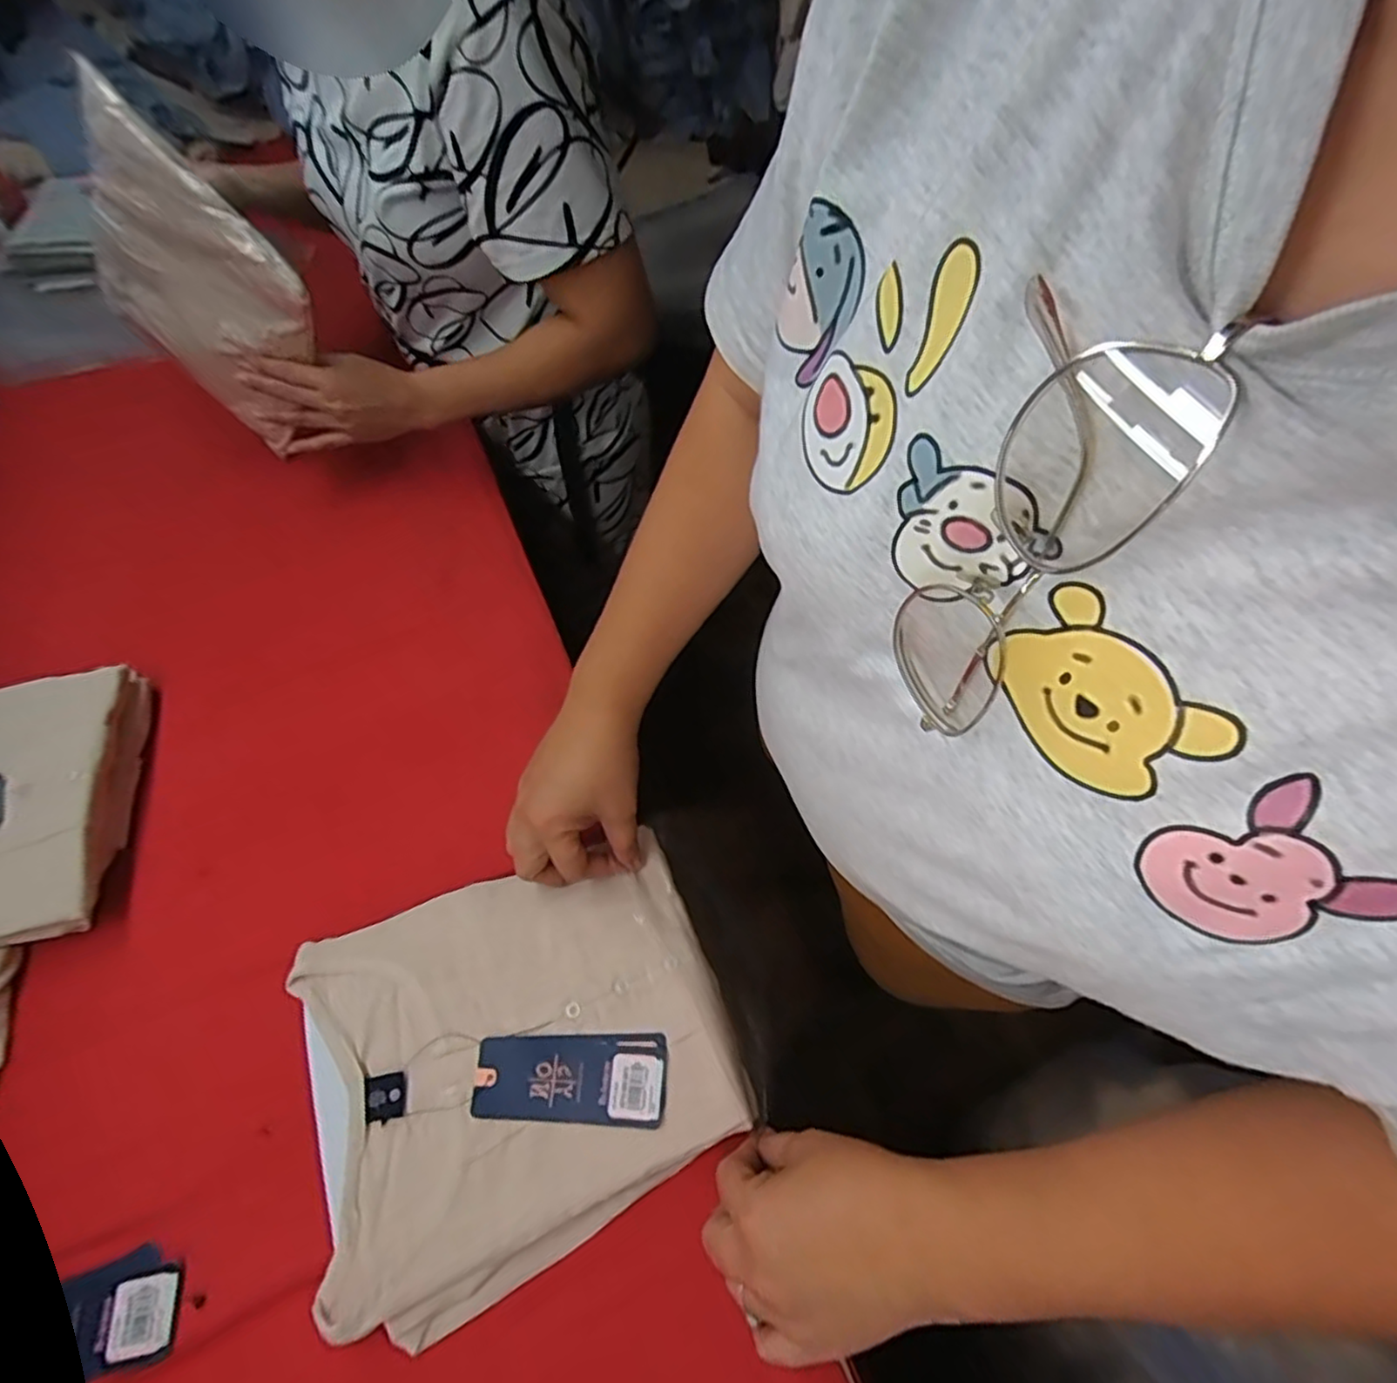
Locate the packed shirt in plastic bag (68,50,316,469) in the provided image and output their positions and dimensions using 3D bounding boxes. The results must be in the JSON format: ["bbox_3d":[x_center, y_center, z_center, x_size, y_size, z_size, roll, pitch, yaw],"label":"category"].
[{"bbox_3d":[-0.436,-0.344,0.566,0.178,0.228,0.023,37,51,-20],"label":"packed shirt in plastic bag"}]

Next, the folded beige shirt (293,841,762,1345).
[{"bbox_3d":[-0.116,0.240,0.434,0.256,0.032,0.232,-19,65,-6],"label":"folded beige shirt"}]

